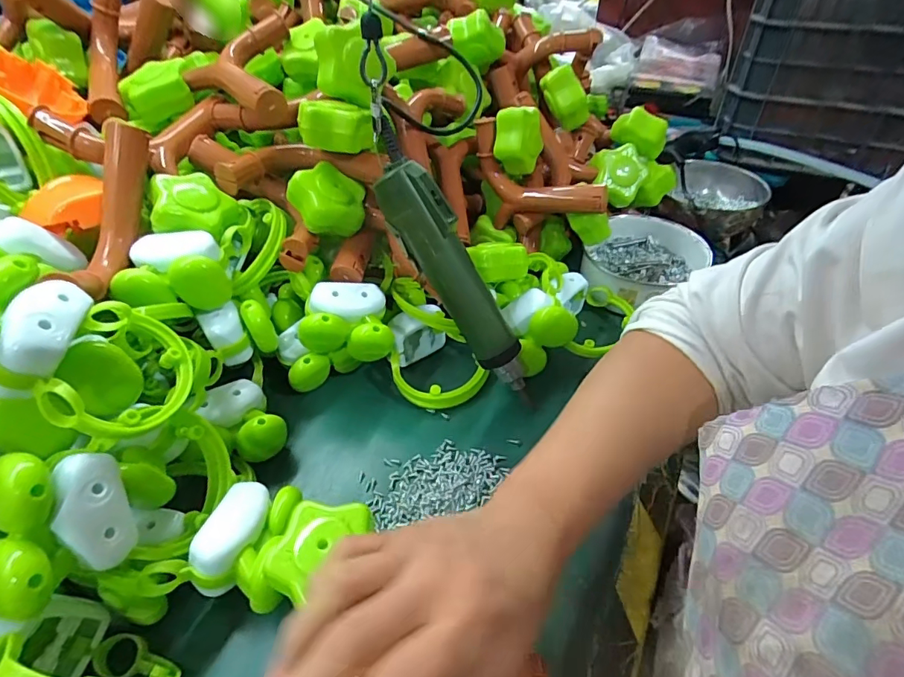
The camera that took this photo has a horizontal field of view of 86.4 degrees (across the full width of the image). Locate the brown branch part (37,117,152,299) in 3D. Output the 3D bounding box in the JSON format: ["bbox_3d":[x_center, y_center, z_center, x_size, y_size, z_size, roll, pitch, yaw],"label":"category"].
[{"bbox_3d":[-0.265,-0.100,0.373,0.028,0.053,0.137,5,78,6],"label":"brown branch part"}]

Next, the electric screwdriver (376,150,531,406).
[{"bbox_3d":[0.008,-0.040,0.426,0.043,0.239,0.038,-10,30,44],"label":"electric screwdriver"}]

